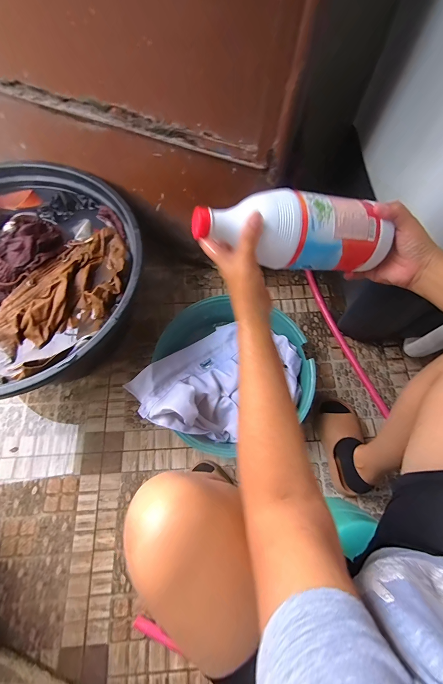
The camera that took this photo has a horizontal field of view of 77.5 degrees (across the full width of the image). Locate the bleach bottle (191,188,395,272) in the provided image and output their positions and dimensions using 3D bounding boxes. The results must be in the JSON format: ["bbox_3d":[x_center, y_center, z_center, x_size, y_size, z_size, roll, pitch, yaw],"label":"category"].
[{"bbox_3d":[0.088,-0.128,0.327,0.238,0.066,0.072,1,68,-14],"label":"bleach bottle"}]

